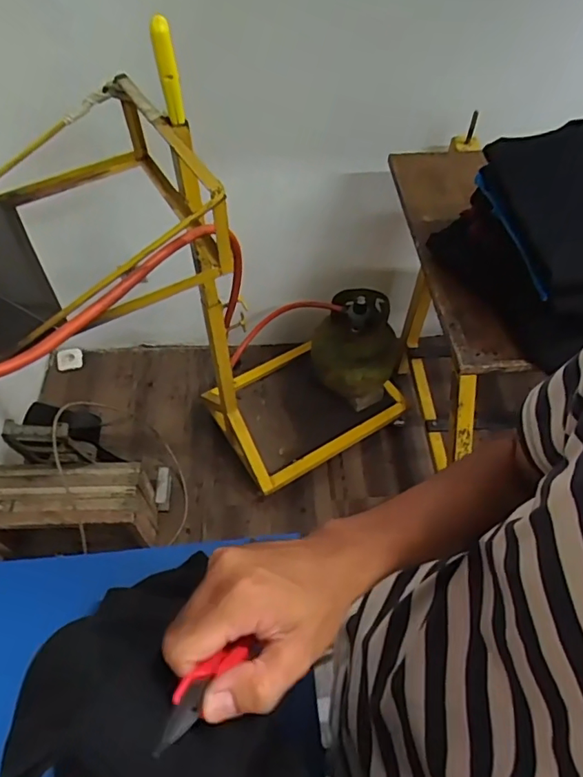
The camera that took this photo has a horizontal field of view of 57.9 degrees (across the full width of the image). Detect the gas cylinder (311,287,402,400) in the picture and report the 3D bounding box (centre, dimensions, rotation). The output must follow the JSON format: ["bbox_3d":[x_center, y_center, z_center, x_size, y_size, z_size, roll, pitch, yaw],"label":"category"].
[{"bbox_3d":[0.204,-0.118,1.569,0.279,0.314,0.234,6,56,4],"label":"gas cylinder"}]

